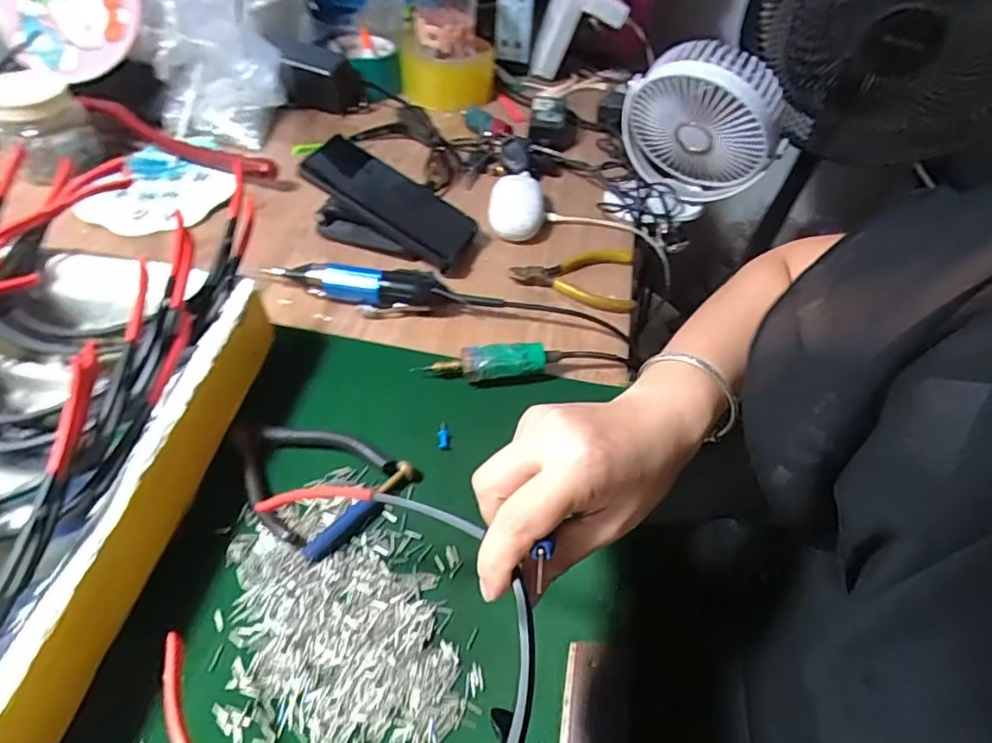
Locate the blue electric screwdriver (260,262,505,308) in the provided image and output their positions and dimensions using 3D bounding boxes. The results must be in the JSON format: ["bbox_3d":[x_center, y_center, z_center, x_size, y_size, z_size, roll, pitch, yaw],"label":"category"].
[{"bbox_3d":[-0.102,-0.075,0.498,0.209,0.031,0.026,8,50,2],"label":"blue electric screwdriver"}]

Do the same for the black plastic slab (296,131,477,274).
[{"bbox_3d":[-0.099,-0.167,0.537,0.165,0.024,0.076,32,50,-10],"label":"black plastic slab"}]

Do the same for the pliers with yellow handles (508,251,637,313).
[{"bbox_3d":[0.076,-0.095,0.538,0.117,0.015,0.083,8,50,2],"label":"pliers with yellow handles"}]

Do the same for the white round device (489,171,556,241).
[{"bbox_3d":[0.029,-0.180,0.592,0.065,0.036,0.096,9,50,2],"label":"white round device"}]

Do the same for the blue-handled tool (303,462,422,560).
[{"bbox_3d":[-0.090,0.088,0.363,0.020,0.012,0.087,38,57,25],"label":"blue-handled tool"}]

